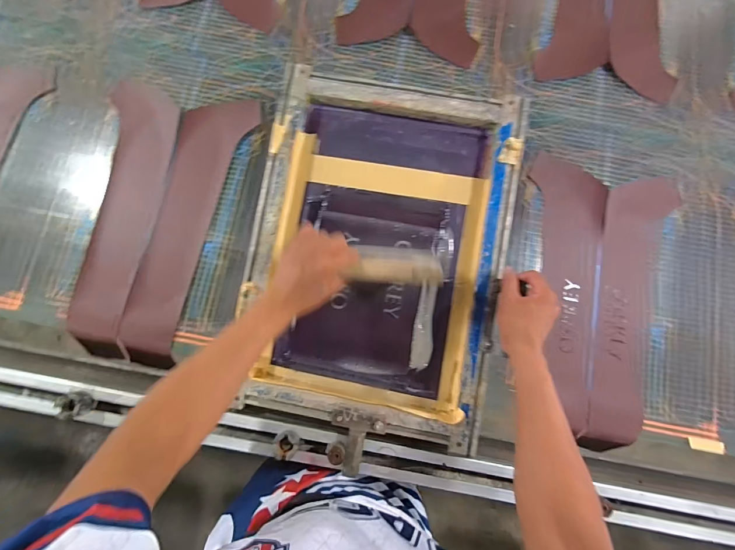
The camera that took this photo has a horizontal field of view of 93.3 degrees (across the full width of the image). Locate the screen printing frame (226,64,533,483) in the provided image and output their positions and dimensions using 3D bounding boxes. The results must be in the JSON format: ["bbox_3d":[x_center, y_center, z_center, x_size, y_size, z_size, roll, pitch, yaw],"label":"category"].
[{"bbox_3d":[0.010,-0.026,0.536,0.383,0.077,0.528,11,80,-1],"label":"screen printing frame"}]

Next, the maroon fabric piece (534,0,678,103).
[{"bbox_3d":[0.492,-0.571,0.701,0.262,0.009,0.419,8,80,-1],"label":"maroon fabric piece"}]

